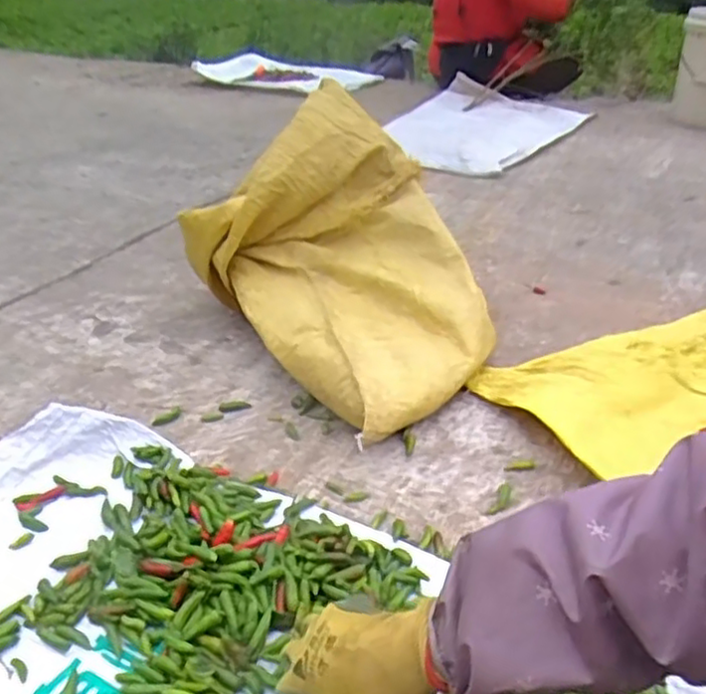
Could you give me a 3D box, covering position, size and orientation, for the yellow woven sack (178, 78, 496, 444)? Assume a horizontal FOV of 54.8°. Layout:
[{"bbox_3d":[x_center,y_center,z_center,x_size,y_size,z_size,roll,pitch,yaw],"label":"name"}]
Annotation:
[{"bbox_3d":[0.006,-0.134,0.910,0.306,0.251,0.406,-23,39,-34],"label":"yellow woven sack"}]

